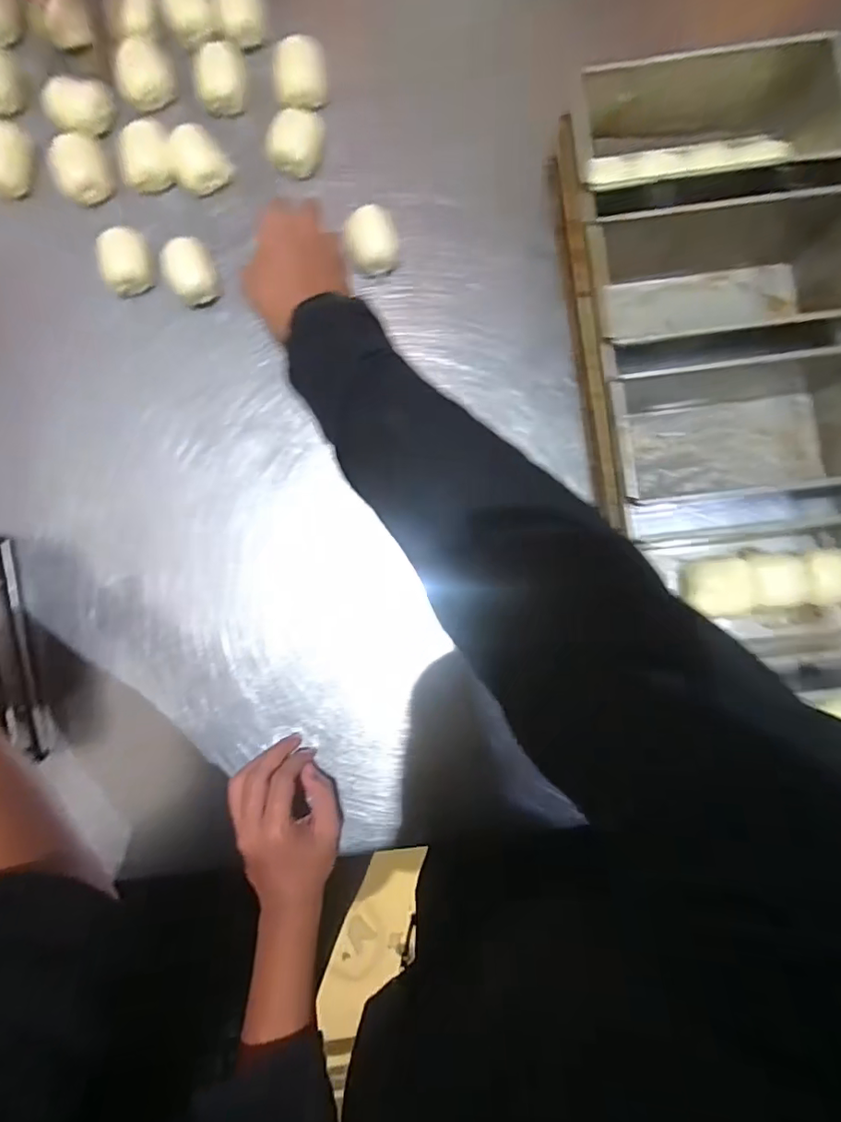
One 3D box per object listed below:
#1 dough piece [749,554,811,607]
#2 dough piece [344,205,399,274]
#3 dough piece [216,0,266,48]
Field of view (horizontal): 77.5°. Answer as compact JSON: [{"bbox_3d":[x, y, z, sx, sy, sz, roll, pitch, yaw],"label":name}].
[{"bbox_3d":[0.303,0.017,0.452,0.043,0.030,0.043,-5,85,2],"label":"dough piece"},{"bbox_3d":[-0.043,-0.285,0.473,0.046,0.040,0.045,0,86,3],"label":"dough piece"},{"bbox_3d":[-0.165,-0.508,0.485,0.041,0.032,0.040,0,86,3],"label":"dough piece"}]

